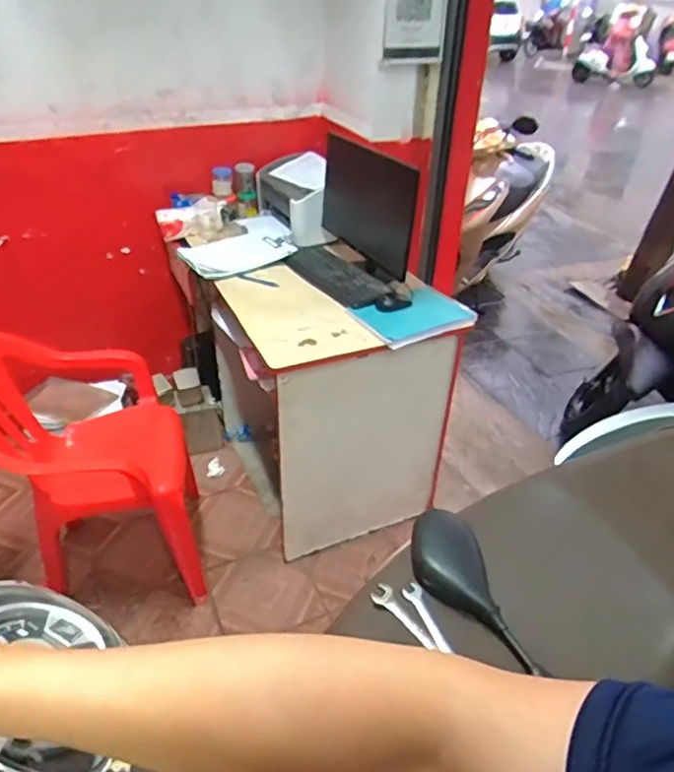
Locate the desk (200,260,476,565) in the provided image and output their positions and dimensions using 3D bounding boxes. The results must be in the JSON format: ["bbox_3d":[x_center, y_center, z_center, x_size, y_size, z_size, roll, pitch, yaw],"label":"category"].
[{"bbox_3d":[-0.031,0.015,1.787,0.531,0.705,0.656,-15,39,-21],"label":"desk"}]

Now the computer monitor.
[{"bbox_3d":[0.087,-0.517,1.696,0.080,0.338,0.476,-13,39,-20],"label":"computer monitor"}]

